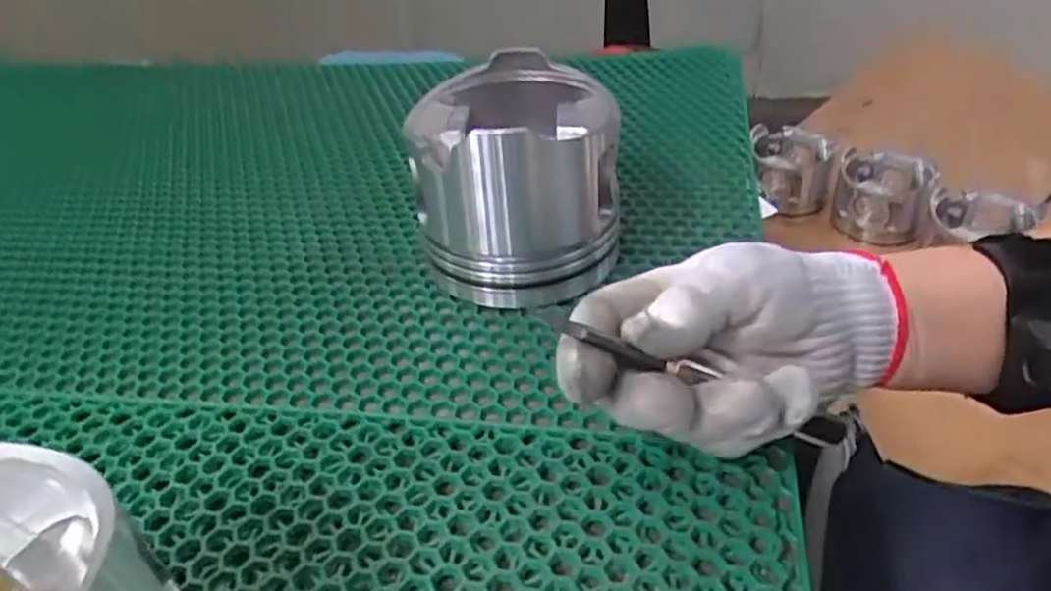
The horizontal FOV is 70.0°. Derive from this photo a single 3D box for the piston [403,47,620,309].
[{"bbox_3d":[-0.001,-0.068,0.430,0.106,0.099,0.123,-1,38,5],"label":"piston"}]

